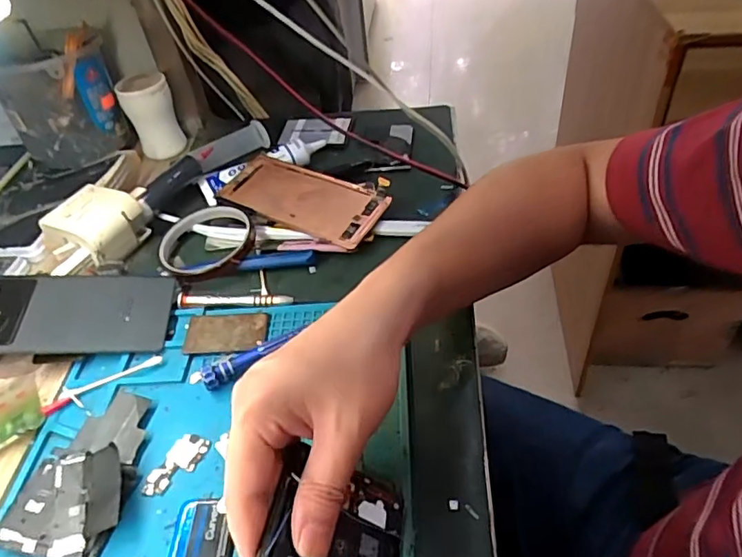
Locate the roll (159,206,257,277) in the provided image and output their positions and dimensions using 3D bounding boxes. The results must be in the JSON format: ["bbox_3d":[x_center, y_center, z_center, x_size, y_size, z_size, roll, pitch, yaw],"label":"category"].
[{"bbox_3d":[-0.144,-0.031,0.480,0.080,0.022,0.087,-4,43,3],"label":"roll"}]

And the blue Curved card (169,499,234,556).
[{"bbox_3d":[-0.095,0.149,0.300,0.036,0.004,0.053,-4,43,3],"label":"blue Curved card"}]

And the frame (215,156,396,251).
[{"bbox_3d":[-0.064,-0.078,0.506,0.157,0.009,0.071,22,57,23],"label":"frame"}]

